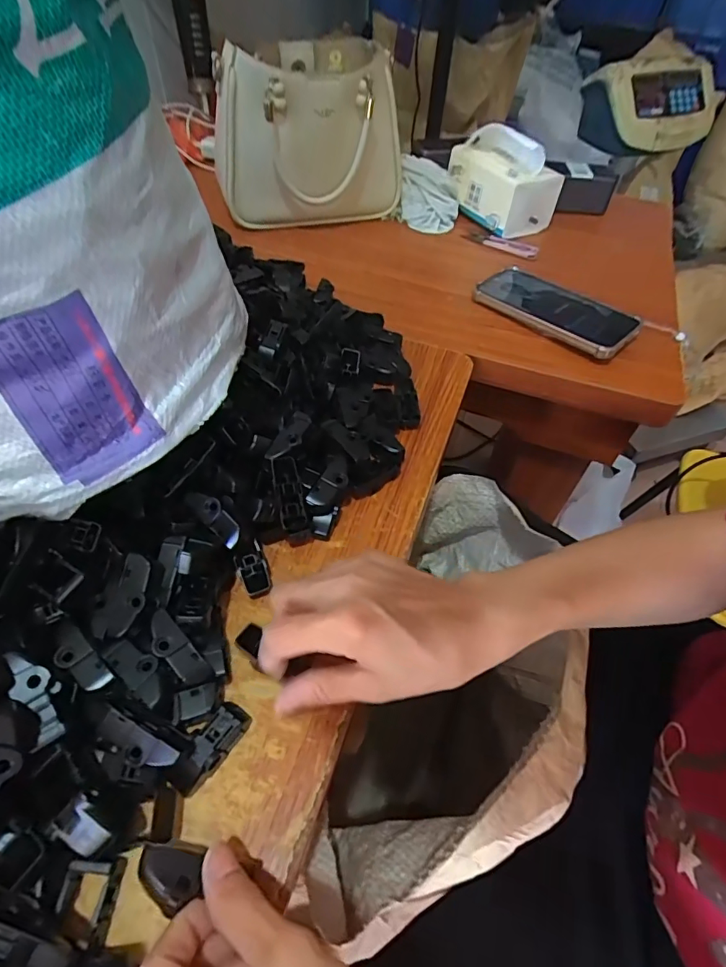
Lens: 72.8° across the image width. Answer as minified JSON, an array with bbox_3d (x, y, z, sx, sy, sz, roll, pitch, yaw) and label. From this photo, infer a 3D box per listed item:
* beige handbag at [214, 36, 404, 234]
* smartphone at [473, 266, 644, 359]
[{"bbox_3d":[-0.072,-0.441,0.630,0.225,0.170,0.150,-13,54,-14],"label":"beige handbag"},{"bbox_3d":[0.209,-0.192,0.538,0.167,0.013,0.079,36,61,27],"label":"smartphone"}]

